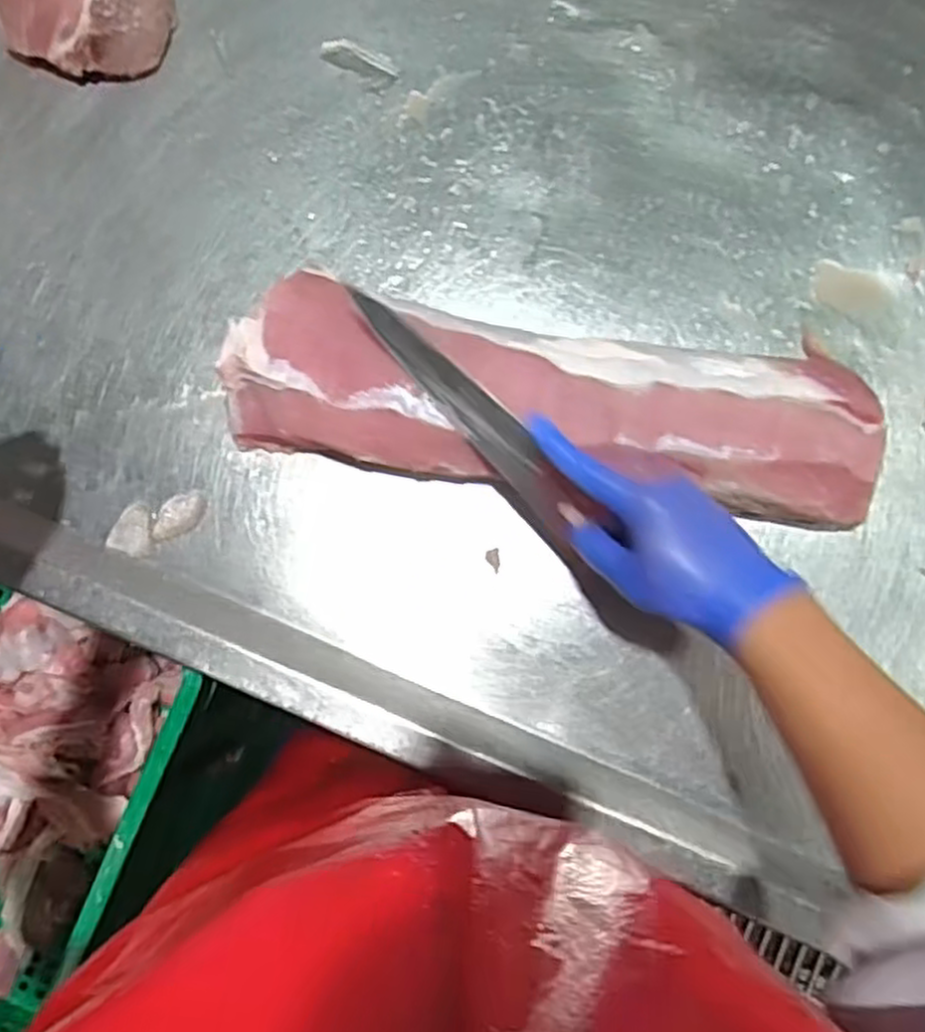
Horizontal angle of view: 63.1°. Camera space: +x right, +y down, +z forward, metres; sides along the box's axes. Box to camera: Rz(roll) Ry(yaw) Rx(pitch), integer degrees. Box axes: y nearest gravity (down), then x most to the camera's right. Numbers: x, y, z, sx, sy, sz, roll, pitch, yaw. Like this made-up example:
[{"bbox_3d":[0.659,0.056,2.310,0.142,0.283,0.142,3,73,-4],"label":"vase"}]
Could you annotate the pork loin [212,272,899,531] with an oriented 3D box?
[{"bbox_3d":[0.058,-0.079,0.519,0.426,0.061,0.122,6,86,3],"label":"pork loin"}]

